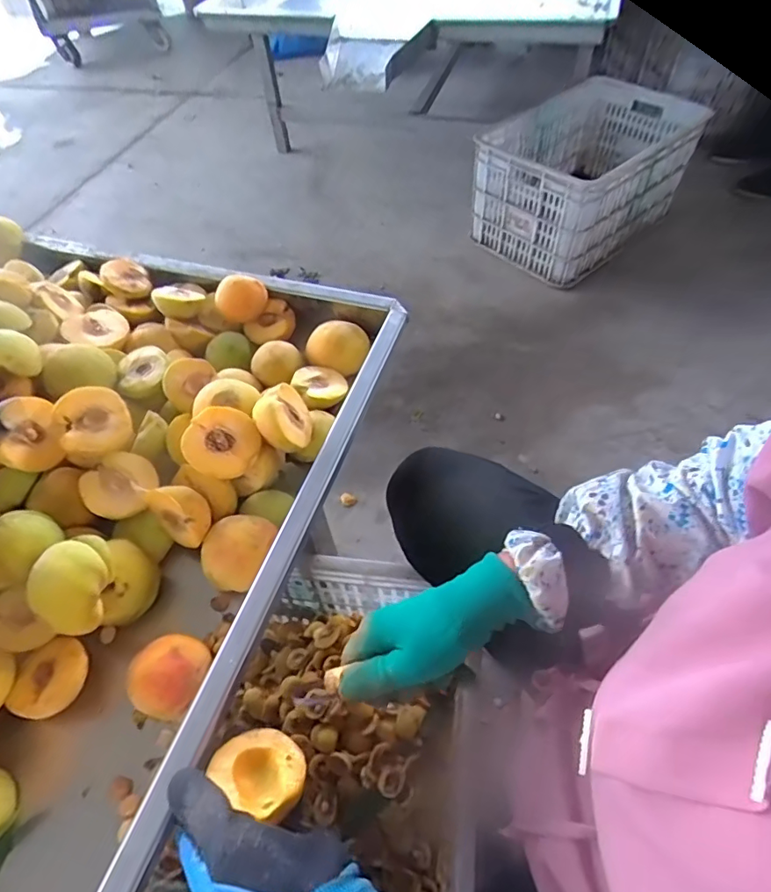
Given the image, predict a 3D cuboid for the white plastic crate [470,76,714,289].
[{"bbox_3d":[0.508,-0.696,1.325,0.537,0.267,0.330,-36,60,-21],"label":"white plastic crate"}]

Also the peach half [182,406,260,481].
[{"bbox_3d":[-0.152,-0.001,0.480,0.063,0.026,0.064,7,72,-21],"label":"peach half"}]

